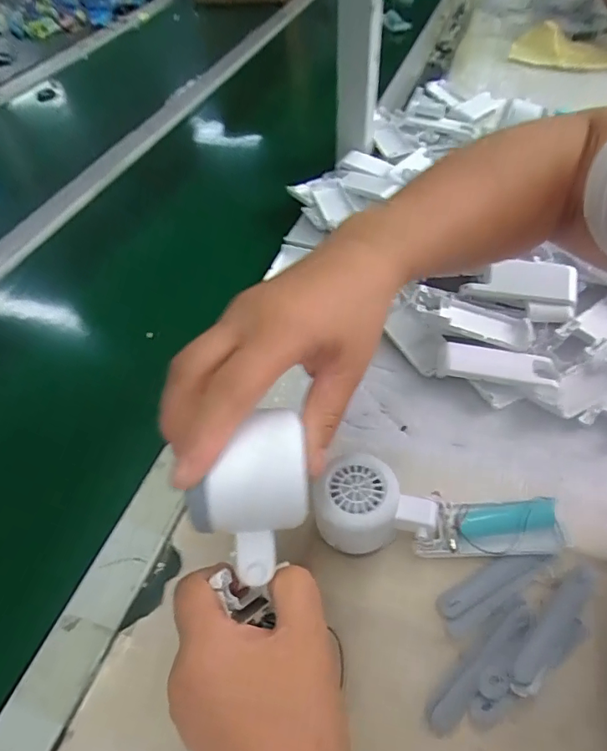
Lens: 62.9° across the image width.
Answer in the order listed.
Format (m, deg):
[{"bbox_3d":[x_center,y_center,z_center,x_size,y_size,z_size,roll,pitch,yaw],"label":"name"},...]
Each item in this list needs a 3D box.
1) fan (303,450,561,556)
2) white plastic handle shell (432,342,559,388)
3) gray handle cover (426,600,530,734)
[{"bbox_3d":[0.091,0.099,0.354,0.172,0.052,0.058,11,51,-6],"label":"fan"},{"bbox_3d":[0.170,-0.009,0.436,0.101,0.009,0.039,8,52,9],"label":"white plastic handle shell"},{"bbox_3d":[0.111,0.180,0.312,0.095,0.009,0.018,-37,58,-24],"label":"gray handle cover"}]

